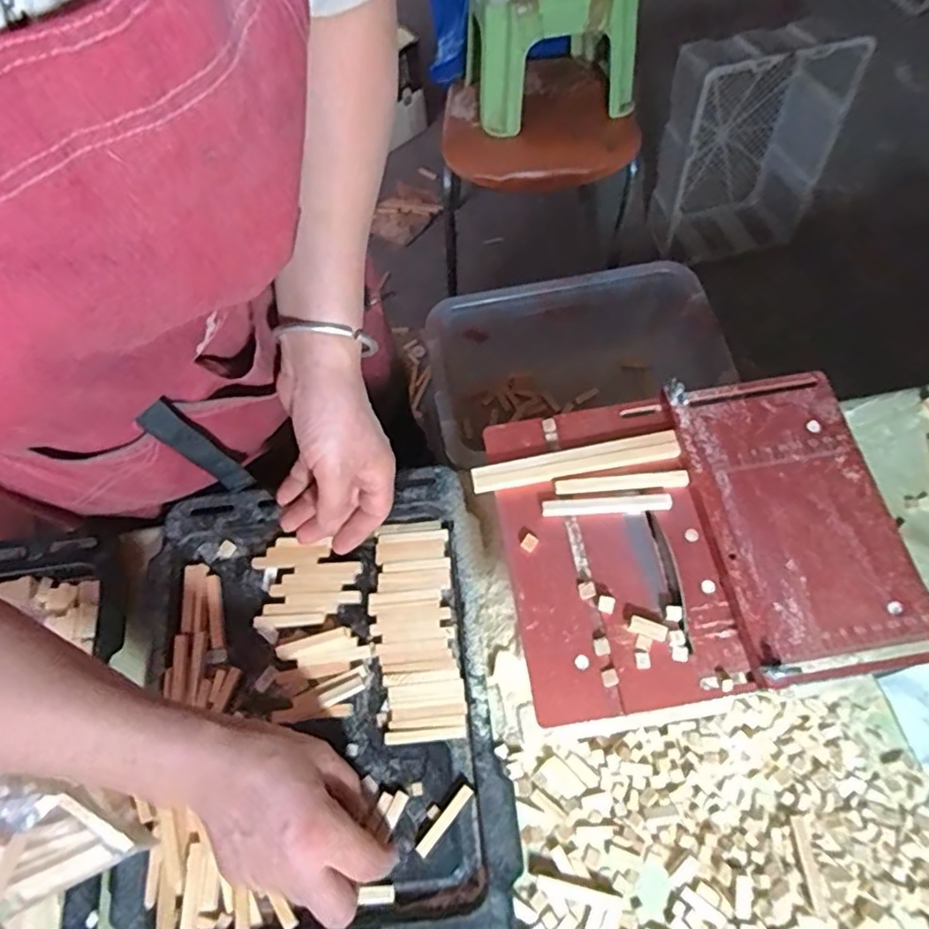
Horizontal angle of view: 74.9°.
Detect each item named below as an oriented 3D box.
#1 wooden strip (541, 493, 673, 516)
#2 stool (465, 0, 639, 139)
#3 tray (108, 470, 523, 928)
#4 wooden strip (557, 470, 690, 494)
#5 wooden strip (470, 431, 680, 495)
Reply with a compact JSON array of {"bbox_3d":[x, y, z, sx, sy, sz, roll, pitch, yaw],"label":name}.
[{"bbox_3d":[0.091,0.026,0.392,0.081,0.008,0.012,-4,65,2],"label":"wooden strip"},{"bbox_3d":[0.147,-0.767,1.079,0.274,0.236,0.239,-8,65,0],"label":"stool"},{"bbox_3d":[-0.113,0.182,0.459,0.264,0.028,0.345,-7,66,-1],"label":"tray"},{"bbox_3d":[0.103,0.012,0.399,0.085,0.006,0.011,-3,65,2],"label":"wooden strip"},{"bbox_3d":[0.073,-0.002,0.406,0.137,0.008,0.019,-11,65,-1],"label":"wooden strip"}]

